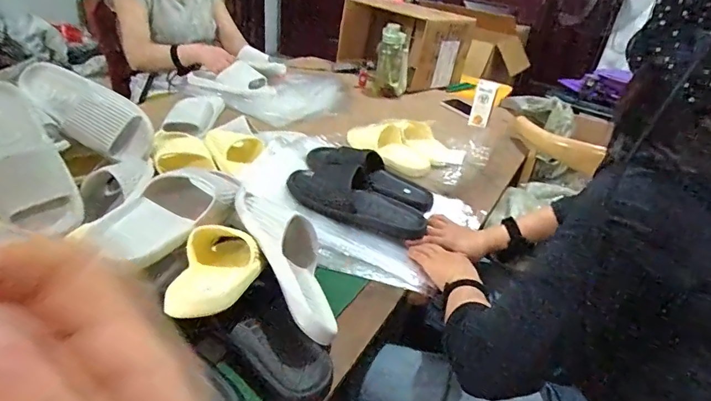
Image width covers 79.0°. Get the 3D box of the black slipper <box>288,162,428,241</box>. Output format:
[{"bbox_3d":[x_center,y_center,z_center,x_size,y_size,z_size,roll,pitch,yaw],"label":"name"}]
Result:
[{"bbox_3d":[0.003,-0.007,0.814,0.268,0.072,0.133,23,34,3],"label":"black slipper"}]

